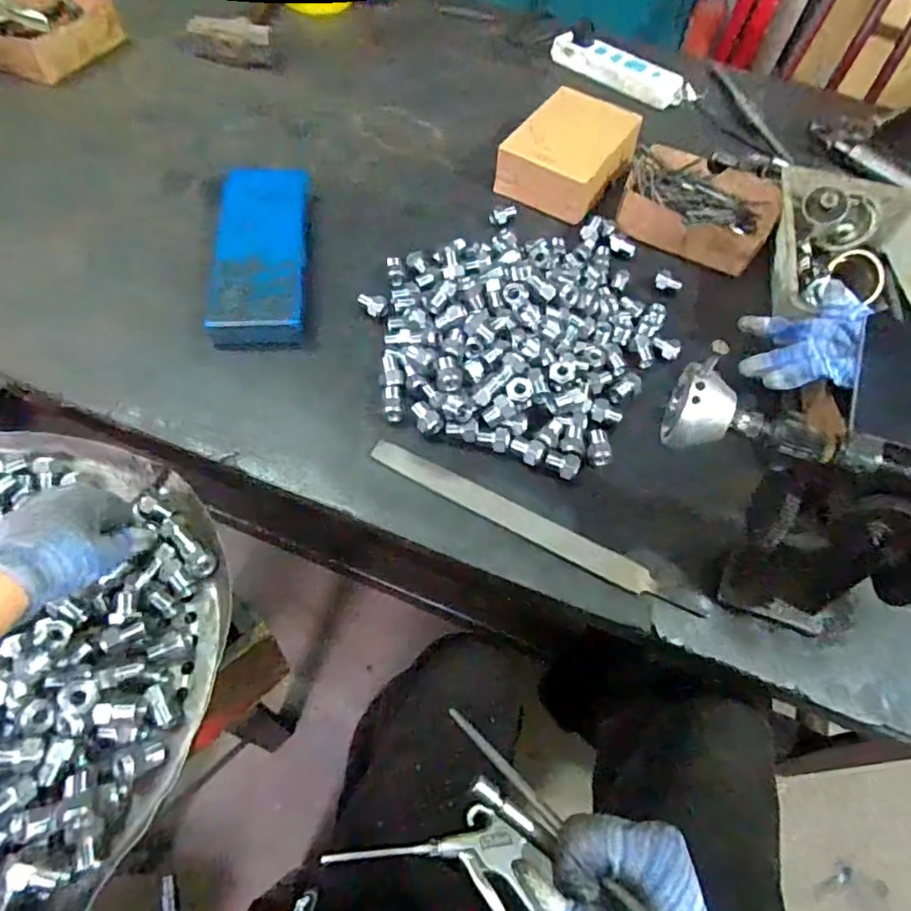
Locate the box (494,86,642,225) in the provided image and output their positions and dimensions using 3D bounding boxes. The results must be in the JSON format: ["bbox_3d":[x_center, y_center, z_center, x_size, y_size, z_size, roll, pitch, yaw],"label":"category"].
[{"bbox_3d":[0.140,-0.375,0.726,0.125,0.066,0.161,34,61,14],"label":"box"}]

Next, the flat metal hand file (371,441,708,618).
[{"bbox_3d":[0.060,0.057,0.495,0.292,0.006,0.023,26,67,13],"label":"flat metal hand file"}]

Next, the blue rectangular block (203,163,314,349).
[{"bbox_3d":[-0.203,-0.214,0.613,0.092,0.038,0.242,-1,59,-7],"label":"blue rectangular block"}]

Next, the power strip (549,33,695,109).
[{"bbox_3d":[0.249,-0.577,0.879,0.223,0.048,0.026,27,59,10],"label":"power strip"}]

